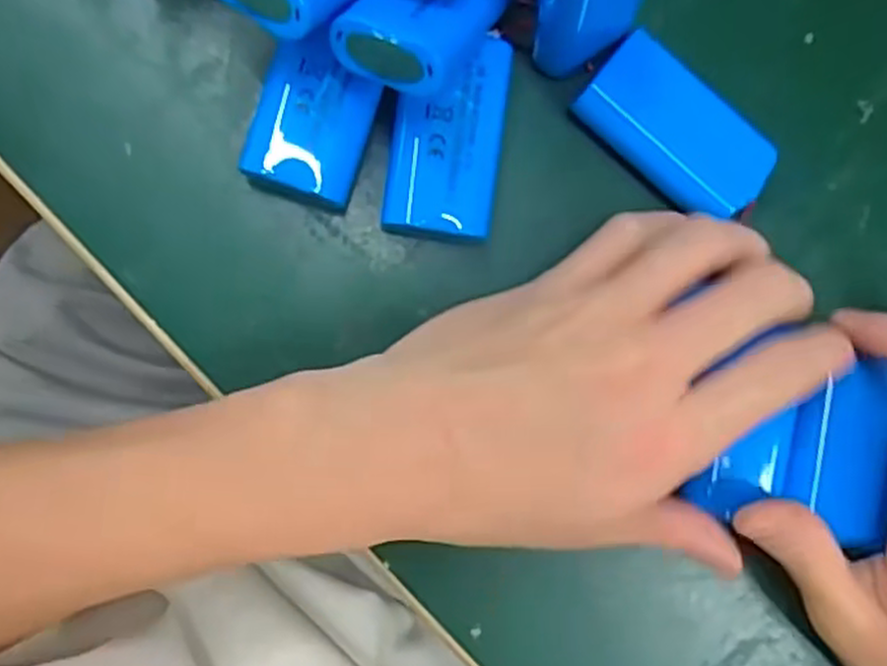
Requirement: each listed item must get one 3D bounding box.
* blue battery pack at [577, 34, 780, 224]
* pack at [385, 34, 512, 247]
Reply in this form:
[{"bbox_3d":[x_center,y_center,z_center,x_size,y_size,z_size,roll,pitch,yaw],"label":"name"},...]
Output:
[{"bbox_3d":[0.080,-0.069,0.275,0.067,0.021,0.035,41,84,-5],"label":"blue battery pack"},{"bbox_3d":[0.001,-0.065,0.269,0.037,0.025,0.066,8,88,-7],"label":"pack"}]

